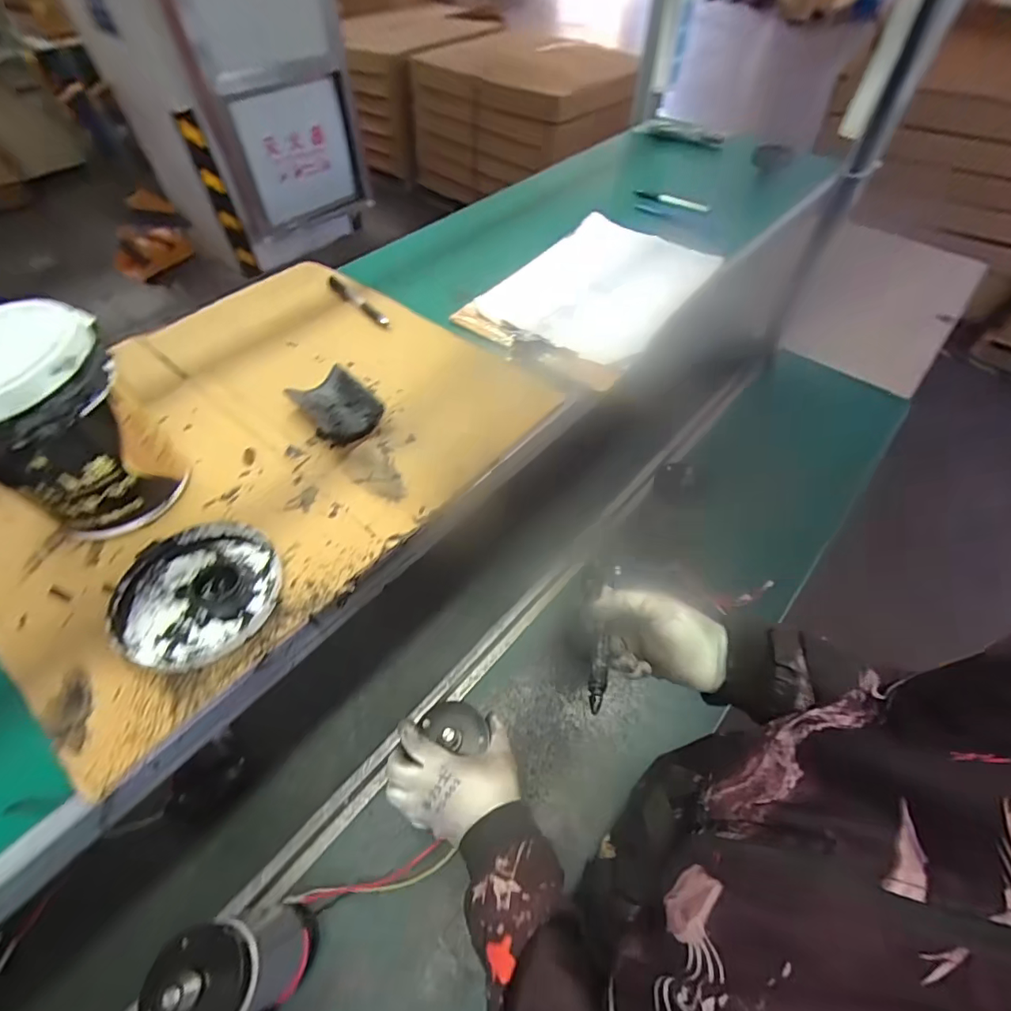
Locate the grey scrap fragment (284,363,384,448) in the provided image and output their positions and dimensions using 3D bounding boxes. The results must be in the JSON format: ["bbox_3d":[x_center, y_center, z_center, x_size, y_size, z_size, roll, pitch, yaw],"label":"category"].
[{"bbox_3d":[-0.176,-0.103,0.503,0.064,0.026,0.098,-34,61,-22],"label":"grey scrap fragment"}]

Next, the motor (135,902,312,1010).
[{"bbox_3d":[-0.253,0.442,0.461,0.074,0.225,0.080,0,54,0],"label":"motor"}]

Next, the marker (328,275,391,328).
[{"bbox_3d":[-0.190,-0.261,0.616,0.019,0.008,0.145,-31,60,-20],"label":"marker"}]

